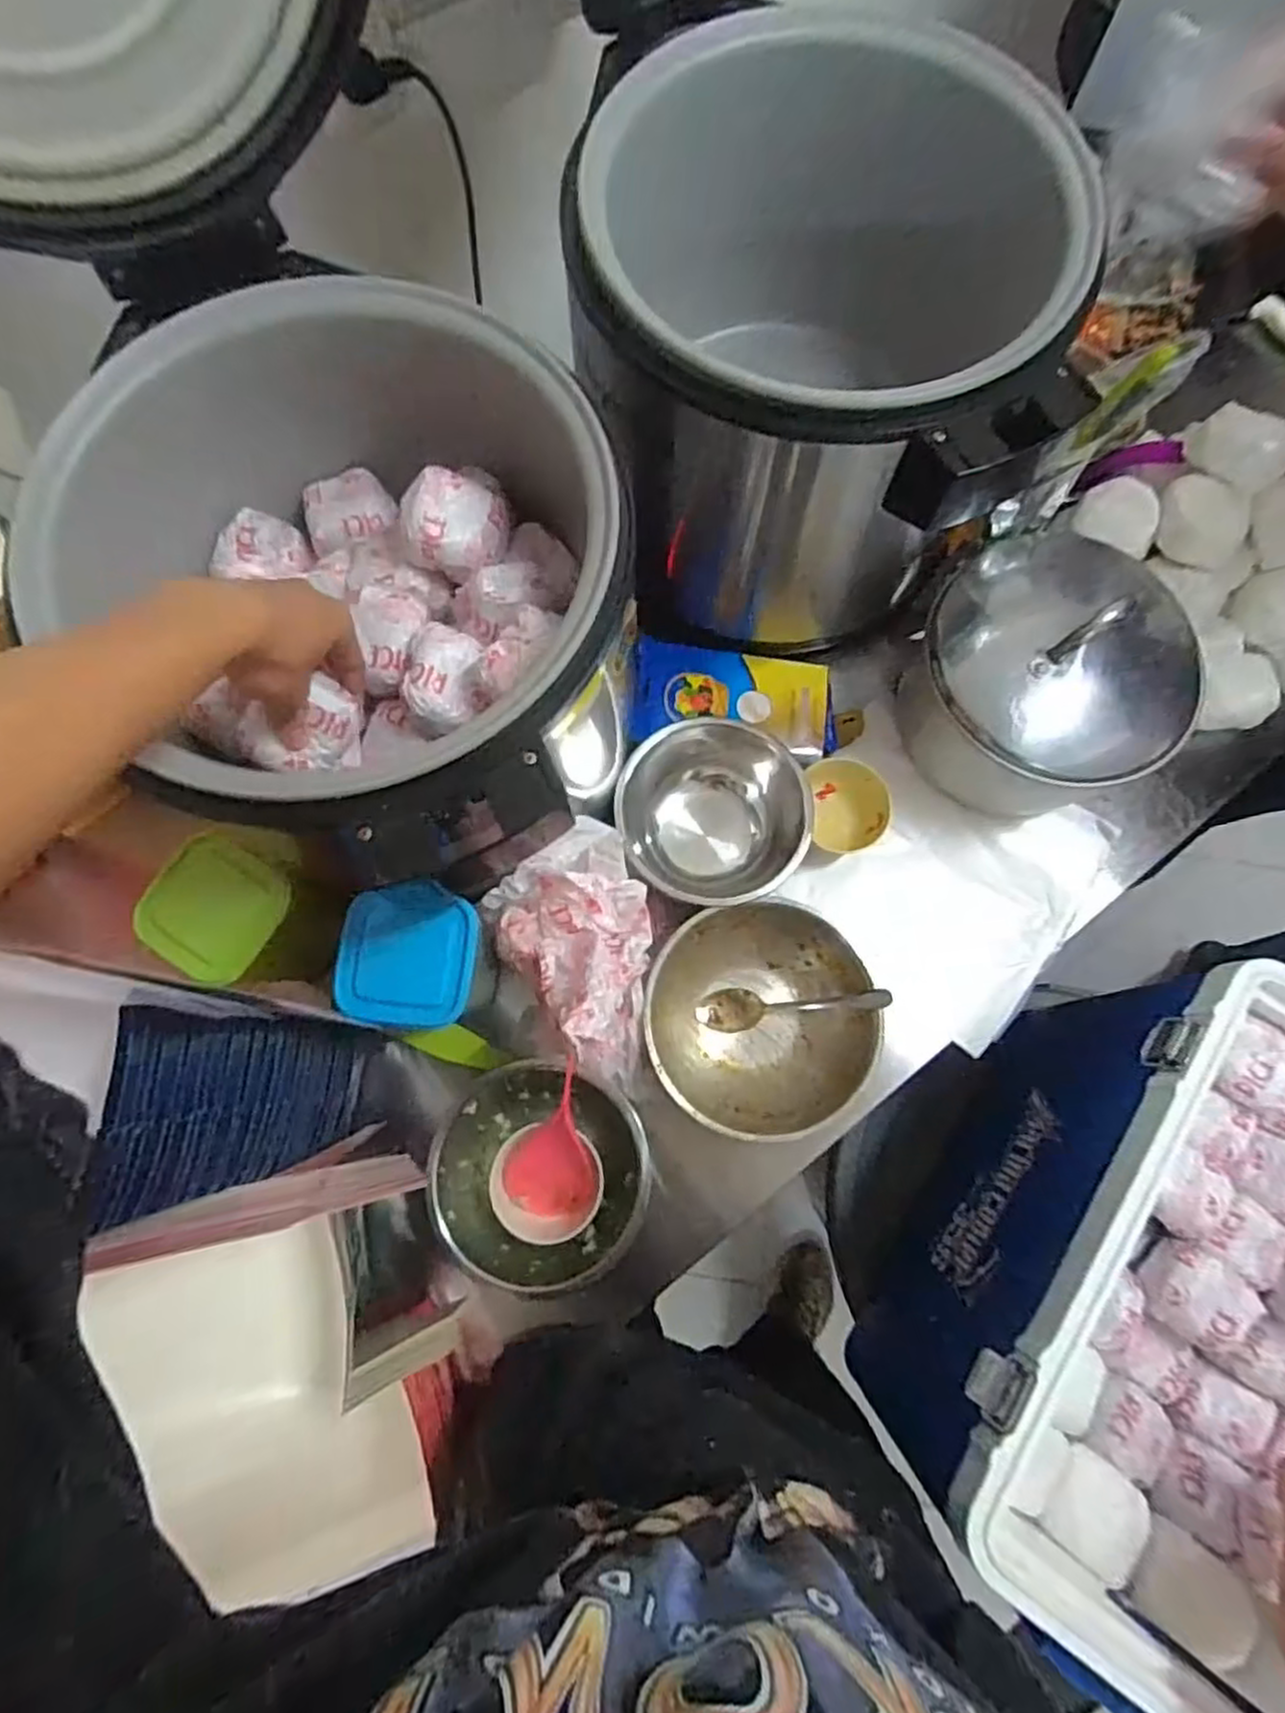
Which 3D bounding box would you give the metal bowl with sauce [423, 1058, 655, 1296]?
[{"bbox_3d":[-0.083,0.255,0.627,0.164,0.079,0.165,0,76,-1],"label":"metal bowl with sauce"}]

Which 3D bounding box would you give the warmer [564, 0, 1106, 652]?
[{"bbox_3d":[0.126,-0.408,0.645,0.355,0.307,0.341,11,76,2],"label":"warmer"}]

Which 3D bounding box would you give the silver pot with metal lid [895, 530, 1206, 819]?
[{"bbox_3d":[0.368,-0.168,0.684,0.218,0.187,0.224,0,76,-1],"label":"silver pot with metal lid"}]

